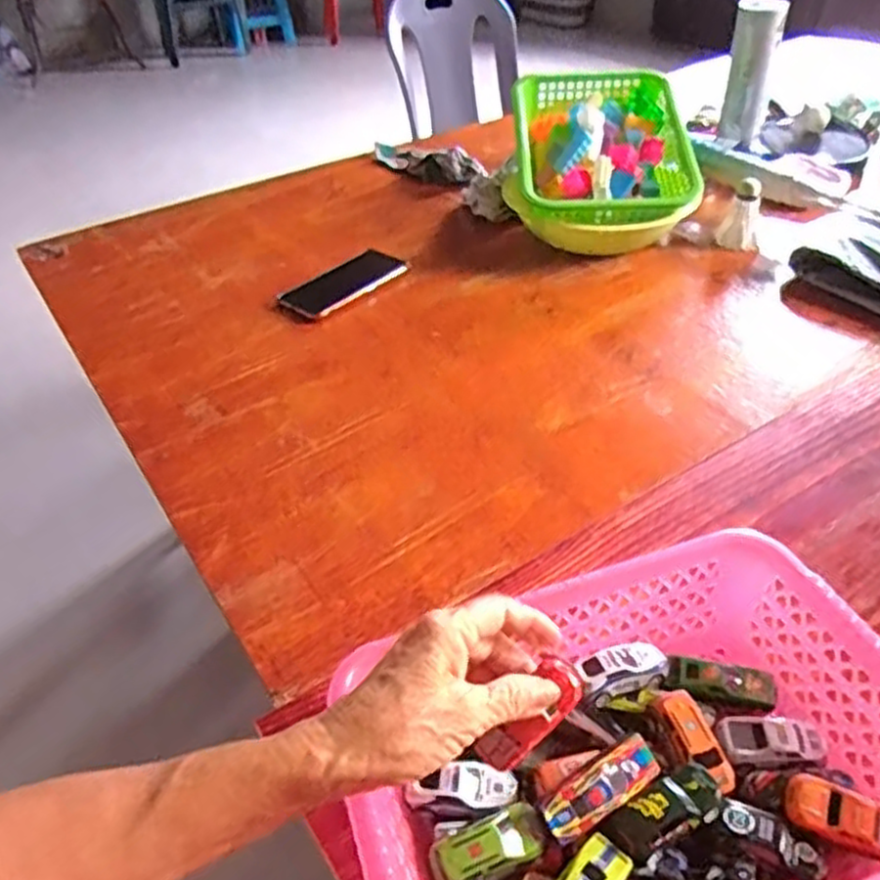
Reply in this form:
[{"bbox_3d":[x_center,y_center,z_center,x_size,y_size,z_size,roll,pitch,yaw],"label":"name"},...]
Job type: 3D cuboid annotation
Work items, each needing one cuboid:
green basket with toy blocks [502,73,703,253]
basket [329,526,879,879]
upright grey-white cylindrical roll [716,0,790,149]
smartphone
[{"bbox_3d":[0.213,-0.382,1.052,0.239,0.120,0.319,-1,54,2],"label":"green basket with toy blocks"},{"bbox_3d":[0.109,0.181,0.419,0.302,0.074,0.208,-14,39,-14],"label":"basket"},{"bbox_3d":[0.455,-0.534,1.114,0.066,0.185,0.058,5,40,12],"label":"upright grey-white cylindrical roll"},{"bbox_3d":[-0.119,-0.200,0.969,0.084,0.009,0.163,28,47,33],"label":"smartphone"}]

